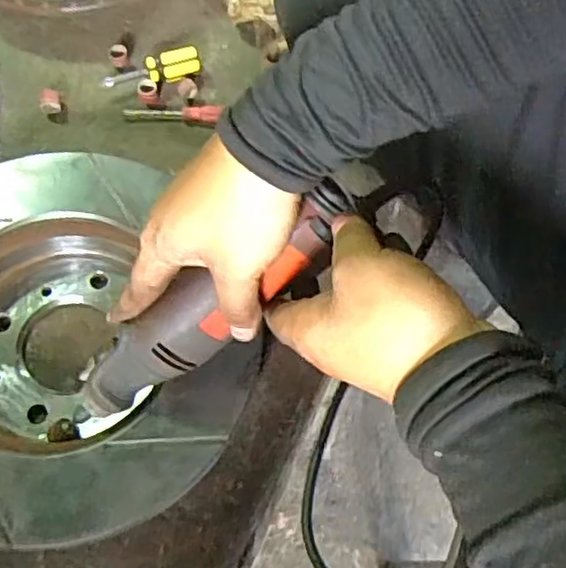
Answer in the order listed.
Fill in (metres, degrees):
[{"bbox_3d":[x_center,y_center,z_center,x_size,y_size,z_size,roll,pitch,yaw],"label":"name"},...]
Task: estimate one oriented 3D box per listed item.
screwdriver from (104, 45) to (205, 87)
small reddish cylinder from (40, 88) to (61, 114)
[{"bbox_3d":[-0.106,-0.174,0.549,0.078,0.025,0.018,-7,67,-7],"label":"screwdriver"},{"bbox_3d":[-0.184,-0.144,0.537,0.015,0.013,0.019,-7,67,-5],"label":"small reddish cylinder"}]

